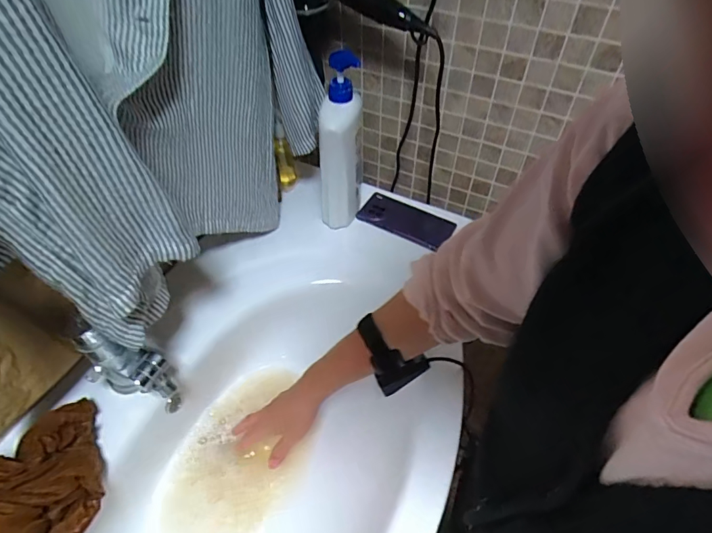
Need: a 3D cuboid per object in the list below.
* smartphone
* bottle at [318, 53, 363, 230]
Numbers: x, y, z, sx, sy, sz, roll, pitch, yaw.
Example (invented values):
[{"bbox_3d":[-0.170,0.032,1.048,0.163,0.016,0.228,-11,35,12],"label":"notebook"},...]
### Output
[{"bbox_3d":[0.086,-0.086,0.776,0.161,0.007,0.076,23,56,18],"label":"smartphone"},{"bbox_3d":[-0.022,-0.178,0.702,0.056,0.247,0.085,19,55,15],"label":"bottle"}]

